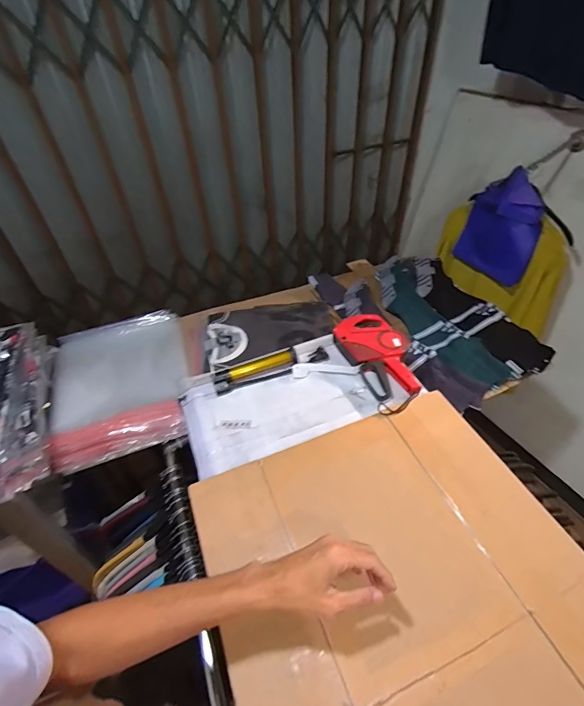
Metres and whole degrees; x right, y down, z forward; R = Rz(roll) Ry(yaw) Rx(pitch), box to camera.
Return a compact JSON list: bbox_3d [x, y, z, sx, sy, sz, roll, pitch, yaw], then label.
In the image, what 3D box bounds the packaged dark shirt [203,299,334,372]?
[{"bbox_3d":[-0.061,-0.073,1.073,0.359,0.022,0.219,-16,46,-12],"label":"packaged dark shirt"}]

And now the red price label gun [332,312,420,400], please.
[{"bbox_3d":[0.187,0.008,0.834,0.121,0.065,0.221,-18,47,-14],"label":"red price label gun"}]

